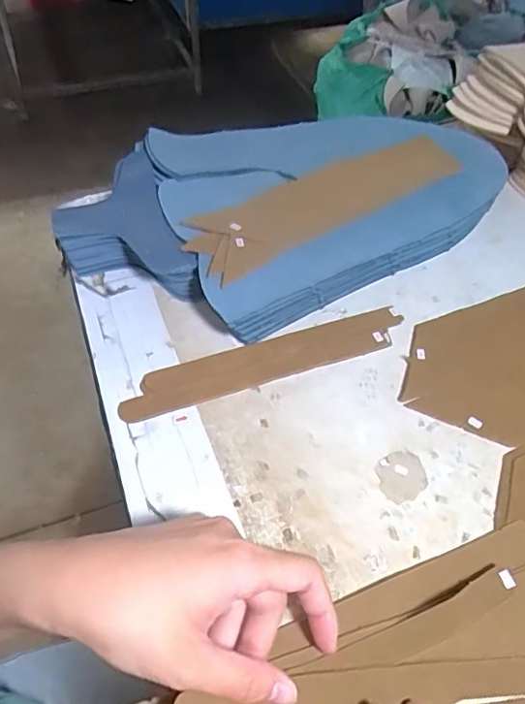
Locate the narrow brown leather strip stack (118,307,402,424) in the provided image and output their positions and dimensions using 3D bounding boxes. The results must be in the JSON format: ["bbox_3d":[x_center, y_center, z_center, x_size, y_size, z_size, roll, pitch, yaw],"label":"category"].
[{"bbox_3d":[0.004,0.005,0.391,0.207,0.006,0.034,-16,55,-13],"label":"narrow brown leather strip stack"}]

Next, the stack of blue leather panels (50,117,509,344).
[{"bbox_3d":[0.021,-0.129,0.469,0.358,0.040,0.204,-25,58,-19],"label":"stack of blue leather panels"}]

